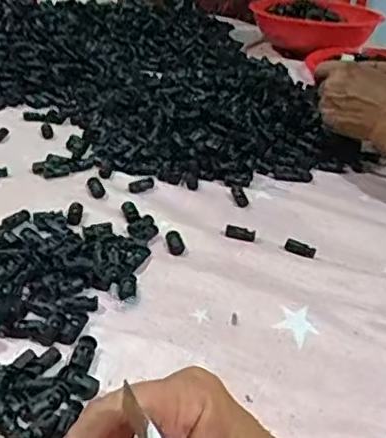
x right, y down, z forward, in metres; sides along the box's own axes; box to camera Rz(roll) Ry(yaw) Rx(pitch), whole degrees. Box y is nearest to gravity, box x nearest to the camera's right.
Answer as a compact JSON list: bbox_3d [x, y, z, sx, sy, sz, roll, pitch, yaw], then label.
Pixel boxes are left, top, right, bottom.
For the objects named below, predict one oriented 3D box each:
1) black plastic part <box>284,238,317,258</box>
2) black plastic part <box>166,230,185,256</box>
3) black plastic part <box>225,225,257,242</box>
[{"bbox_3d":[0.097,0.027,0.563,0.029,0.005,0.015,19,34,22],"label":"black plastic part"},{"bbox_3d":[-0.016,0.020,0.559,0.014,0.006,0.034,-3,32,-14],"label":"black plastic part"},{"bbox_3d":[0.044,0.013,0.579,0.029,0.006,0.016,15,32,16],"label":"black plastic part"}]

